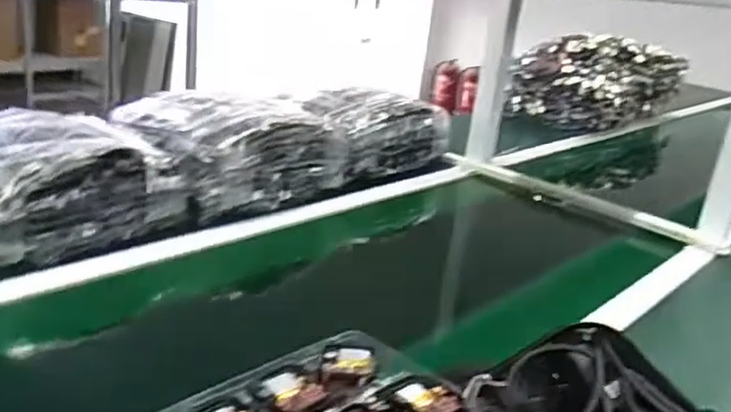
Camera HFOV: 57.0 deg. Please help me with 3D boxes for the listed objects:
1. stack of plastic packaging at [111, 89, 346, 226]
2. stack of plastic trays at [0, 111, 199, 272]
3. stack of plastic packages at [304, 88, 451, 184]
[{"bbox_3d":[-0.200,-0.093,1.051,0.304,0.120,0.231,-13,29,-42],"label":"stack of plastic packaging"},{"bbox_3d":[-0.423,-0.042,0.864,0.259,0.115,0.286,24,26,36],"label":"stack of plastic trays"},{"bbox_3d":[0.008,-0.140,1.244,0.147,0.116,0.304,24,27,37],"label":"stack of plastic packages"}]

